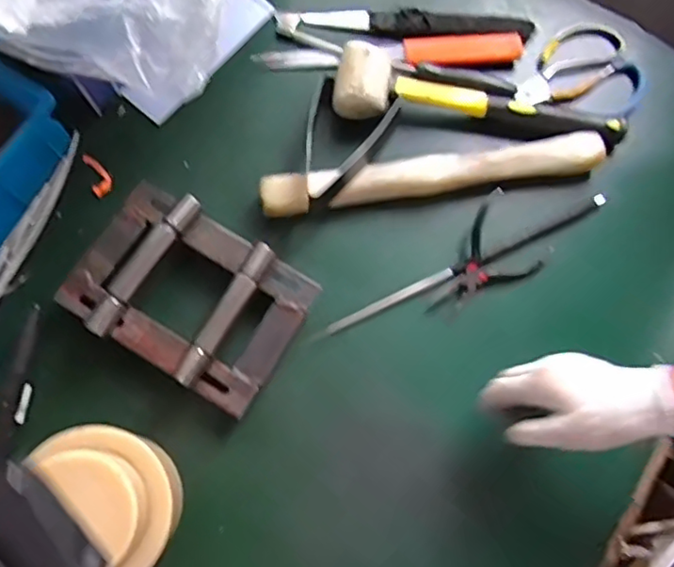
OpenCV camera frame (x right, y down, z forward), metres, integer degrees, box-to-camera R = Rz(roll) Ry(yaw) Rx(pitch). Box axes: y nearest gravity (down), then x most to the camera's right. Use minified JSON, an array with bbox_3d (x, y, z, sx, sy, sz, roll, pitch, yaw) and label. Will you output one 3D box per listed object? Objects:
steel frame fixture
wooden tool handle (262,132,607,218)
[{"bbox_3d":[-0.129,0.009,0.543,0.191,0.050,0.134,30,77,6],"label":"steel frame fixture"},{"bbox_3d":[0.094,-0.107,0.581,0.325,0.036,0.036,-10,76,-4],"label":"wooden tool handle"}]

